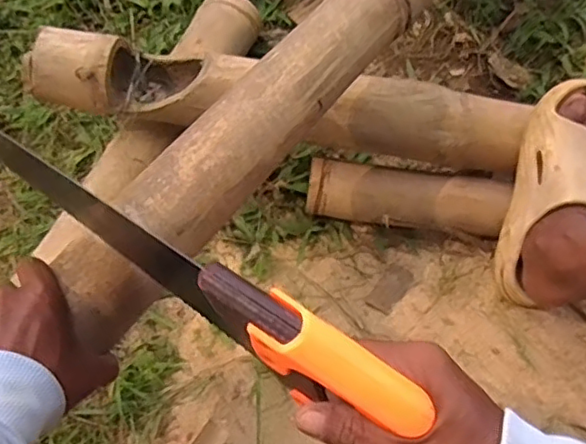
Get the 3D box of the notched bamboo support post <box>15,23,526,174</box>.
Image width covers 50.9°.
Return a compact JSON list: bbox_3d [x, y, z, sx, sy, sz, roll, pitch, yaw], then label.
[{"bbox_3d":[-0.010,-0.149,0.718,0.556,0.109,0.089,4,64,3],"label":"notched bamboo support post"}]

